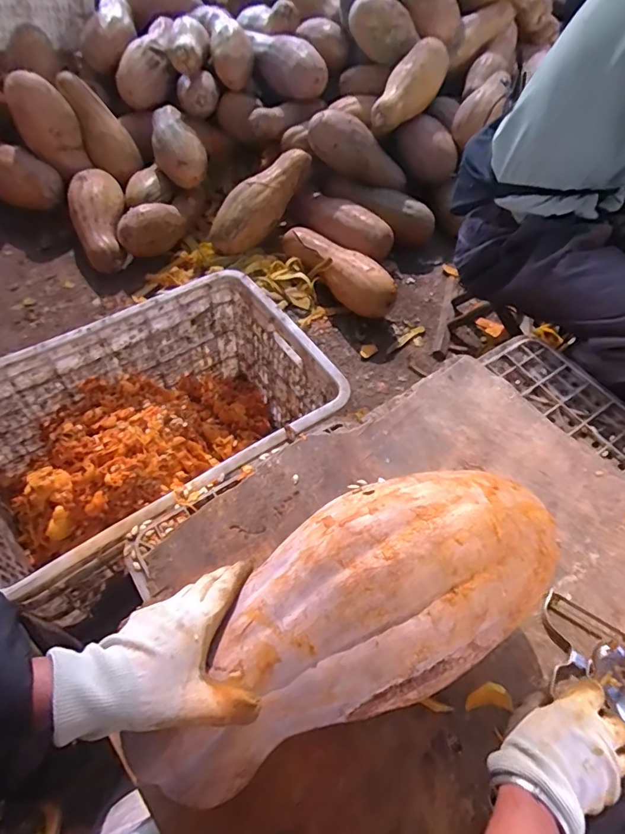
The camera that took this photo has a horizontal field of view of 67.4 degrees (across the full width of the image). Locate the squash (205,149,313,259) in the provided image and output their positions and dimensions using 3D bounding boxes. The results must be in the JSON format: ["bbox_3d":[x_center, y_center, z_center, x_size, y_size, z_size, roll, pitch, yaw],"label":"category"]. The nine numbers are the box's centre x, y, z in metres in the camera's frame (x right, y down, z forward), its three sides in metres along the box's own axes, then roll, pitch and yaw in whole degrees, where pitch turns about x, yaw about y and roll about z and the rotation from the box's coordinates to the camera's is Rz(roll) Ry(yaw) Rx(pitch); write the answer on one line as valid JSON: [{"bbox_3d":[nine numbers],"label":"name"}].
[{"bbox_3d":[-0.132,-0.564,1.223,0.119,0.113,0.346,39,84,20],"label":"squash"}]

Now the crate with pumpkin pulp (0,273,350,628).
[{"bbox_3d":[-0.247,0.041,0.755,0.516,0.246,0.341,-30,63,-22],"label":"crate with pumpkin pulp"}]

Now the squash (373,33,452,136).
[{"bbox_3d":[0.249,-0.861,1.236,0.098,0.102,0.268,41,90,21],"label":"squash"}]

